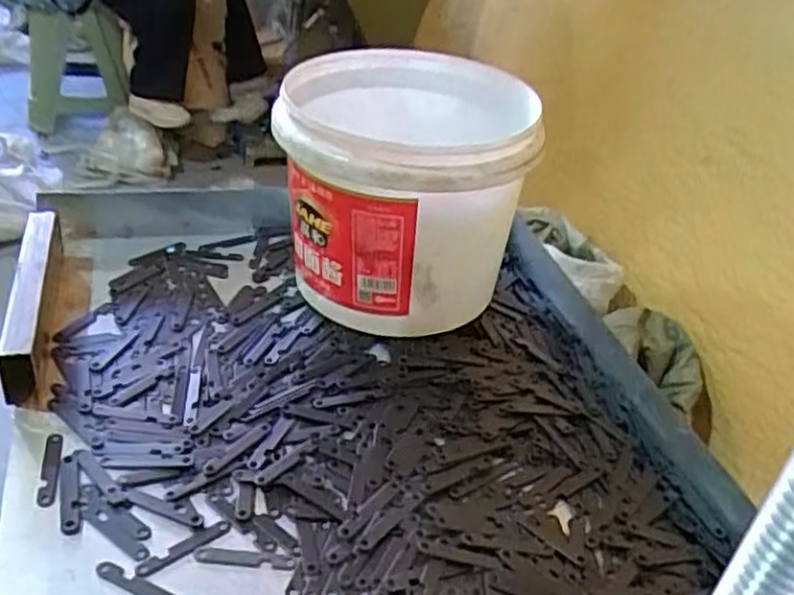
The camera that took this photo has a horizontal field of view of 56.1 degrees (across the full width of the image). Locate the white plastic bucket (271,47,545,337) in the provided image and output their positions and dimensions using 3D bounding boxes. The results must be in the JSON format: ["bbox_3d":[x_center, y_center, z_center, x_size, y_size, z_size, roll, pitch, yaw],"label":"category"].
[{"bbox_3d":[0.000,-0.088,0.583,0.165,0.154,0.211,7,35,-2],"label":"white plastic bucket"}]

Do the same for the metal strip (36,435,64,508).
[{"bbox_3d":[-0.194,0.095,0.416,0.010,0.006,0.049,-3,36,-15],"label":"metal strip"}]

